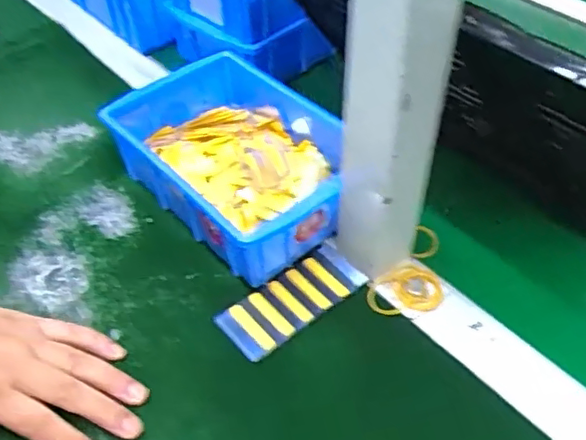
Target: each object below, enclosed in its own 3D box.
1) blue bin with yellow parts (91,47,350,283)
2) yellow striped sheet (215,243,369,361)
[{"bbox_3d":[-0.038,-0.049,0.495,0.151,0.071,0.205,-36,55,-28],"label":"blue bin with yellow parts"},{"bbox_3d":[0.001,0.057,0.438,0.107,0.005,0.045,-32,53,-25],"label":"yellow striped sheet"}]

